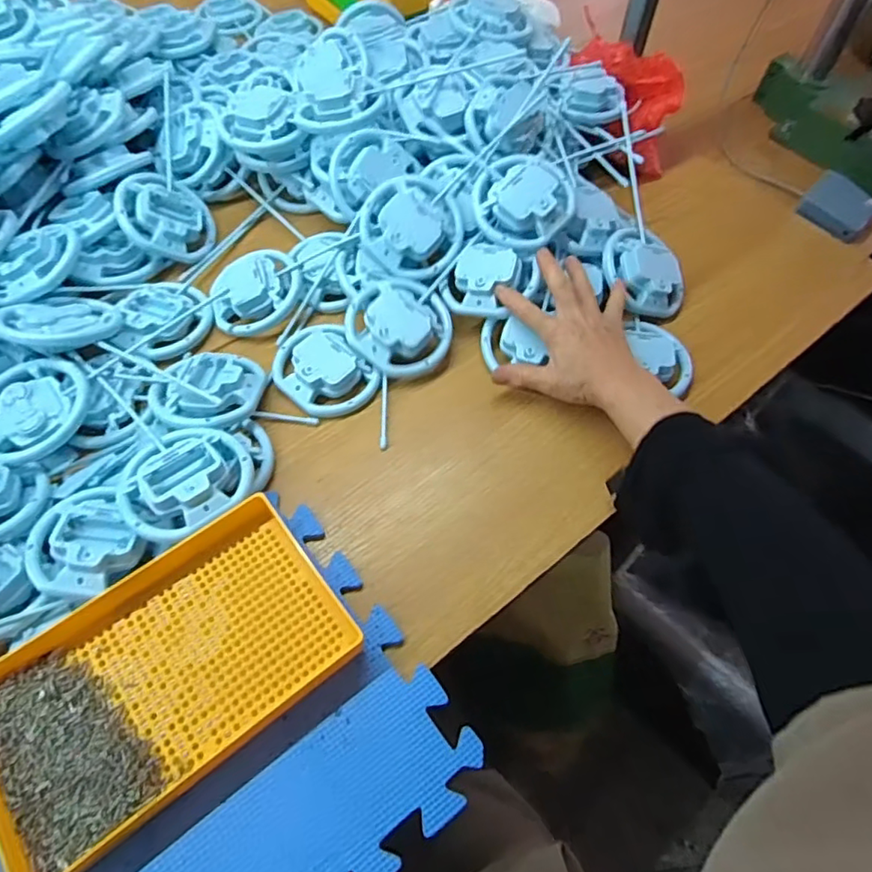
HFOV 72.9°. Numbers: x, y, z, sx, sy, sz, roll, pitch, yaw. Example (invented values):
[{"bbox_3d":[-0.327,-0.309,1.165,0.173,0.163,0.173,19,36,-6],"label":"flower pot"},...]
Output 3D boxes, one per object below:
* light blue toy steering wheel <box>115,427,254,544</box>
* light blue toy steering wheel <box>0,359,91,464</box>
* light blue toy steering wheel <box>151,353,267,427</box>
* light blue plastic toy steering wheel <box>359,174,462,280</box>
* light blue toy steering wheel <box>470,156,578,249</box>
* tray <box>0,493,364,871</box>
[{"bbox_3d":[-0.204,0.036,0.482,0.105,0.044,0.095,-27,64,-16],"label":"light blue toy steering wheel"},{"bbox_3d":[-0.357,-0.026,0.522,0.094,0.025,0.099,1,60,-2],"label":"light blue toy steering wheel"},{"bbox_3d":[-0.207,-0.044,0.543,0.084,0.028,0.095,37,65,18],"label":"light blue toy steering wheel"},{"bbox_3d":[-0.026,-0.214,0.597,0.100,0.022,0.102,-1,89,0],"label":"light blue plastic toy steering wheel"},{"bbox_3d":[0.090,-0.239,0.601,0.105,0.045,0.105,-1,77,3],"label":"light blue toy steering wheel"},{"bbox_3d":[-0.191,0.164,0.421,0.240,0.029,0.150,-35,67,-20],"label":"tray"}]

